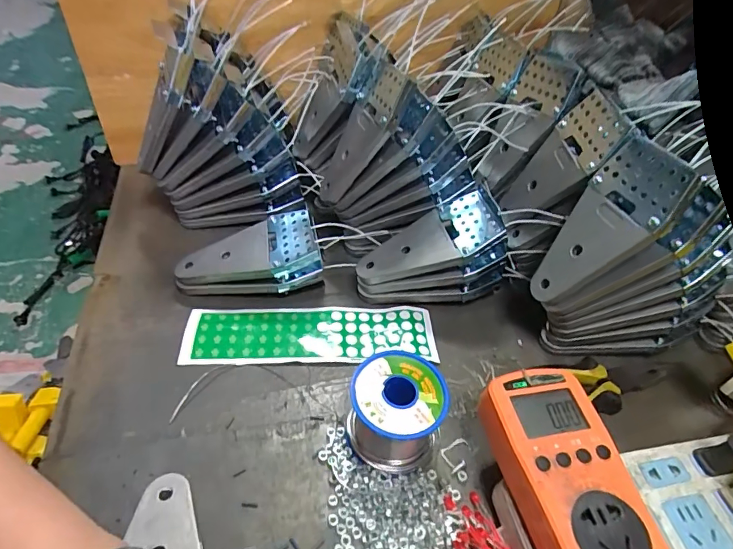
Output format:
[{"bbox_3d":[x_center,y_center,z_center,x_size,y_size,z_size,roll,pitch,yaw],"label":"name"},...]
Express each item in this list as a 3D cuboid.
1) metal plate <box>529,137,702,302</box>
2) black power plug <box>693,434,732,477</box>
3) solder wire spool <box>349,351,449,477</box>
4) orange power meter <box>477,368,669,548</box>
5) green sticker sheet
[{"bbox_3d":[0.179,-0.034,0.349,0.008,0.135,0.067,15,35,-31],"label":"metal plate"},{"bbox_3d":[0.244,0.116,0.300,0.023,0.046,0.018,-9,45,-12],"label":"black power plug"},{"bbox_3d":[0.021,0.100,0.326,0.066,0.060,0.063,3,44,-1],"label":"solder wire spool"},{"bbox_3d":[0.118,0.121,0.273,0.075,0.030,0.126,-3,45,-10],"label":"orange power meter"},{"bbox_3d":[-0.048,0.054,0.406,0.219,0.006,0.059,0,46,-6],"label":"green sticker sheet"}]

